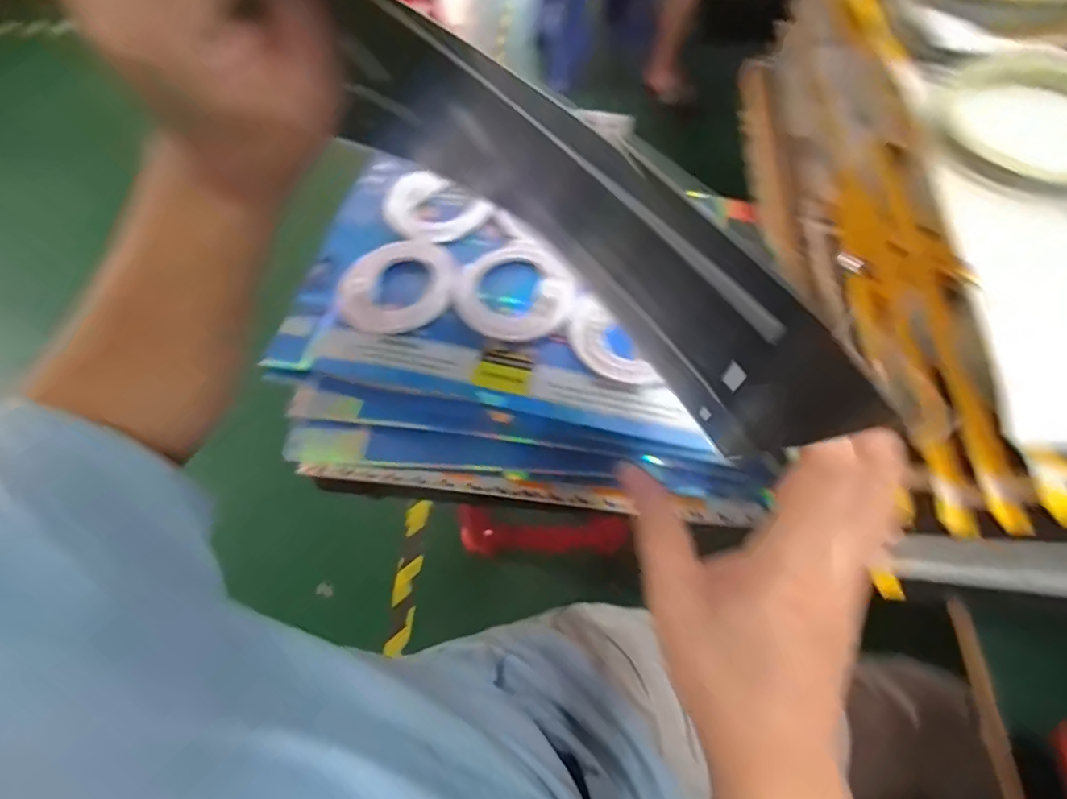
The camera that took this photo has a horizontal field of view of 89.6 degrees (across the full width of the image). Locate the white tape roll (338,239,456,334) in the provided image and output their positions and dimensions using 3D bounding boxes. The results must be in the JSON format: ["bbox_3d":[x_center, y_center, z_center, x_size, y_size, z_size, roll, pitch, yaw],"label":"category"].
[{"bbox_3d":[-0.160,-0.131,0.626,0.132,0.033,0.128,-1,61,2],"label":"white tape roll"}]

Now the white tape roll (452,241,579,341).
[{"bbox_3d":[-0.022,-0.123,0.612,0.130,0.019,0.125,-1,61,2],"label":"white tape roll"}]

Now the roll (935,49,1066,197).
[{"bbox_3d":[0.320,-0.174,0.337,0.120,0.020,0.120,-1,61,2],"label":"roll"}]

